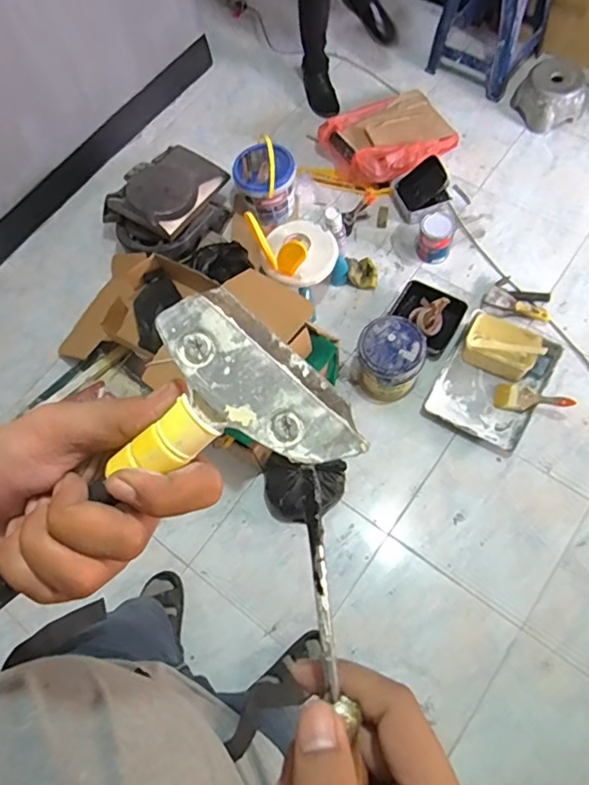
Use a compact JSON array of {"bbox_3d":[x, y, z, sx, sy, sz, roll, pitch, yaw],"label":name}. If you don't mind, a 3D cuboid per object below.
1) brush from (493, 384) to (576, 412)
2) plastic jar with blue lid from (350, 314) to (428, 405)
[{"bbox_3d":[0.687,0.019,1.566,0.209,0.025,0.082,6,65,27],"label":"brush"},{"bbox_3d":[0.275,-0.092,1.617,0.185,0.217,0.187,-1,66,3],"label":"plastic jar with blue lid"}]

